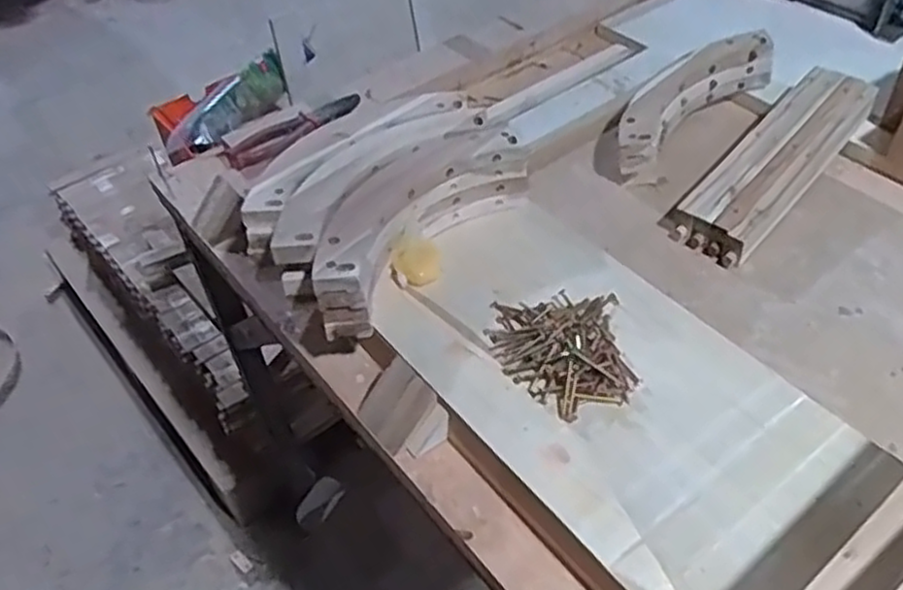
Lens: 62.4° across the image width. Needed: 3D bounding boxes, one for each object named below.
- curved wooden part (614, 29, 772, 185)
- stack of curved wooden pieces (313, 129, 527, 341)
[{"bbox_3d":[0.291,-0.247,0.938,0.276,0.073,0.085,-35,53,-27],"label":"curved wooden part"},{"bbox_3d":[-0.042,-0.075,0.732,0.087,0.084,0.274,28,53,28],"label":"stack of curved wooden pieces"}]

